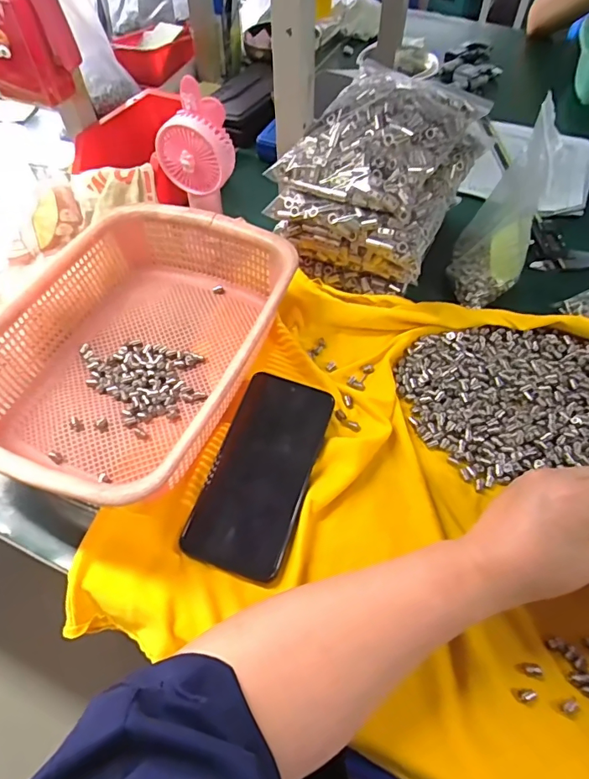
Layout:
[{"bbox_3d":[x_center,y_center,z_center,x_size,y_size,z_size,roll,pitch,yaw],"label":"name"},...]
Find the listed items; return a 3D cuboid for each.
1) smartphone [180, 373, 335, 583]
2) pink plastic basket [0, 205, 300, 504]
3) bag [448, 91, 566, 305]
[{"bbox_3d":[-0.026,0.064,0.382,0.076,0.008,0.161,17,64,7],"label":"smartphone"},{"bbox_3d":[-0.136,-0.042,0.420,0.217,0.070,0.296,17,57,13],"label":"pink plastic basket"},{"bbox_3d":[0.220,-0.181,0.476,0.071,0.190,0.077,25,37,13],"label":"bag"}]

